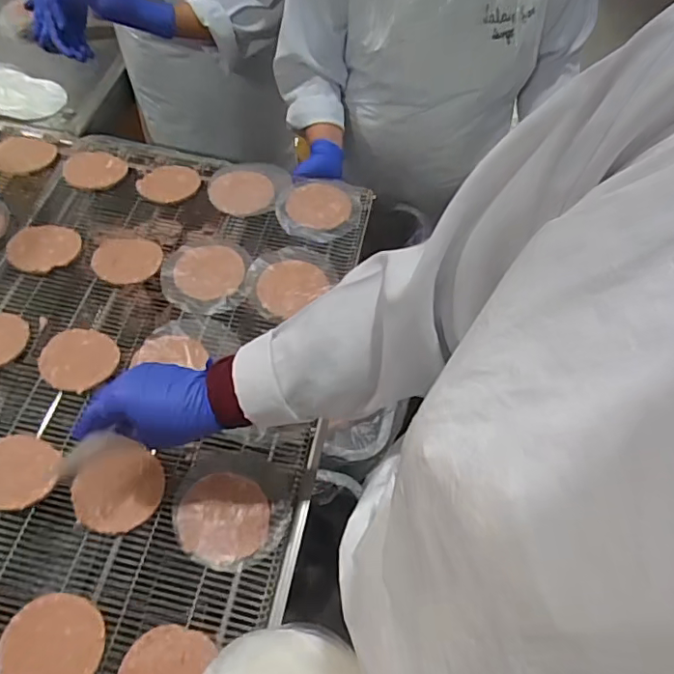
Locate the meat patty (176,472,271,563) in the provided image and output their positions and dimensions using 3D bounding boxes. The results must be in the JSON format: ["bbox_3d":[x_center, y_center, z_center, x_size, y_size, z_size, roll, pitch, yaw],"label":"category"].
[{"bbox_3d":[-0.118,0.187,0.562,0.092,0.009,0.085,1,59,-2],"label":"meat patty"}]

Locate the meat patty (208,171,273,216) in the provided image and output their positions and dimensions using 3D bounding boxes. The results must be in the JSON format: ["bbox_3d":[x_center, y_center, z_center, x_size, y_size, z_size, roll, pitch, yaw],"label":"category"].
[{"bbox_3d":[-0.141,-0.217,0.795,0.092,0.008,0.080,-7,60,-7],"label":"meat patty"}]

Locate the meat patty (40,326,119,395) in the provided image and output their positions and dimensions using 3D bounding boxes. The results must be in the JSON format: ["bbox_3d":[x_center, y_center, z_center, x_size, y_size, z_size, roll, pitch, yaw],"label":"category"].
[{"bbox_3d":[-0.308,0.025,0.645,0.082,0.017,0.081,1,59,-2],"label":"meat patty"}]

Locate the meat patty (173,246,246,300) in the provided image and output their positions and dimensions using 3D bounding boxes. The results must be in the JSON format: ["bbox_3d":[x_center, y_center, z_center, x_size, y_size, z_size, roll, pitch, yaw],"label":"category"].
[{"bbox_3d":[-0.171,-0.090,0.721,0.090,0.008,0.083,1,59,-2],"label":"meat patty"}]

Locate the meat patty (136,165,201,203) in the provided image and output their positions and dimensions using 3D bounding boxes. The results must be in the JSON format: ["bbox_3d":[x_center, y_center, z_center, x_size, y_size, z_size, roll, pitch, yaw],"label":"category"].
[{"bbox_3d":[-0.251,-0.231,0.807,0.078,0.009,0.080,1,59,-2],"label":"meat patty"}]

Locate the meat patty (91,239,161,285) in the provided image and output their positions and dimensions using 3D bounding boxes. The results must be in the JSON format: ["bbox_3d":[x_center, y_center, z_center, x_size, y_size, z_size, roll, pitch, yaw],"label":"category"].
[{"bbox_3d":[-0.285,-0.107,0.727,0.086,0.006,0.082,1,59,-2],"label":"meat patty"}]

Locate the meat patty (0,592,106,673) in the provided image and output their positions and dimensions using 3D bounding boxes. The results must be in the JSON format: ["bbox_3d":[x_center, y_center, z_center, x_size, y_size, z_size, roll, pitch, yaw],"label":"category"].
[{"bbox_3d":[-0.265,0.290,0.503,0.090,0.017,0.087,1,59,-2],"label":"meat patty"}]

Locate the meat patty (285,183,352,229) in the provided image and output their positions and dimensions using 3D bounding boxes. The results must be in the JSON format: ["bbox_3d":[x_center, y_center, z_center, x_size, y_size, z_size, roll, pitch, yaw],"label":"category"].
[{"bbox_3d":[-0.027,-0.192,0.785,0.091,0.008,0.081,2,59,-2],"label":"meat patty"}]

